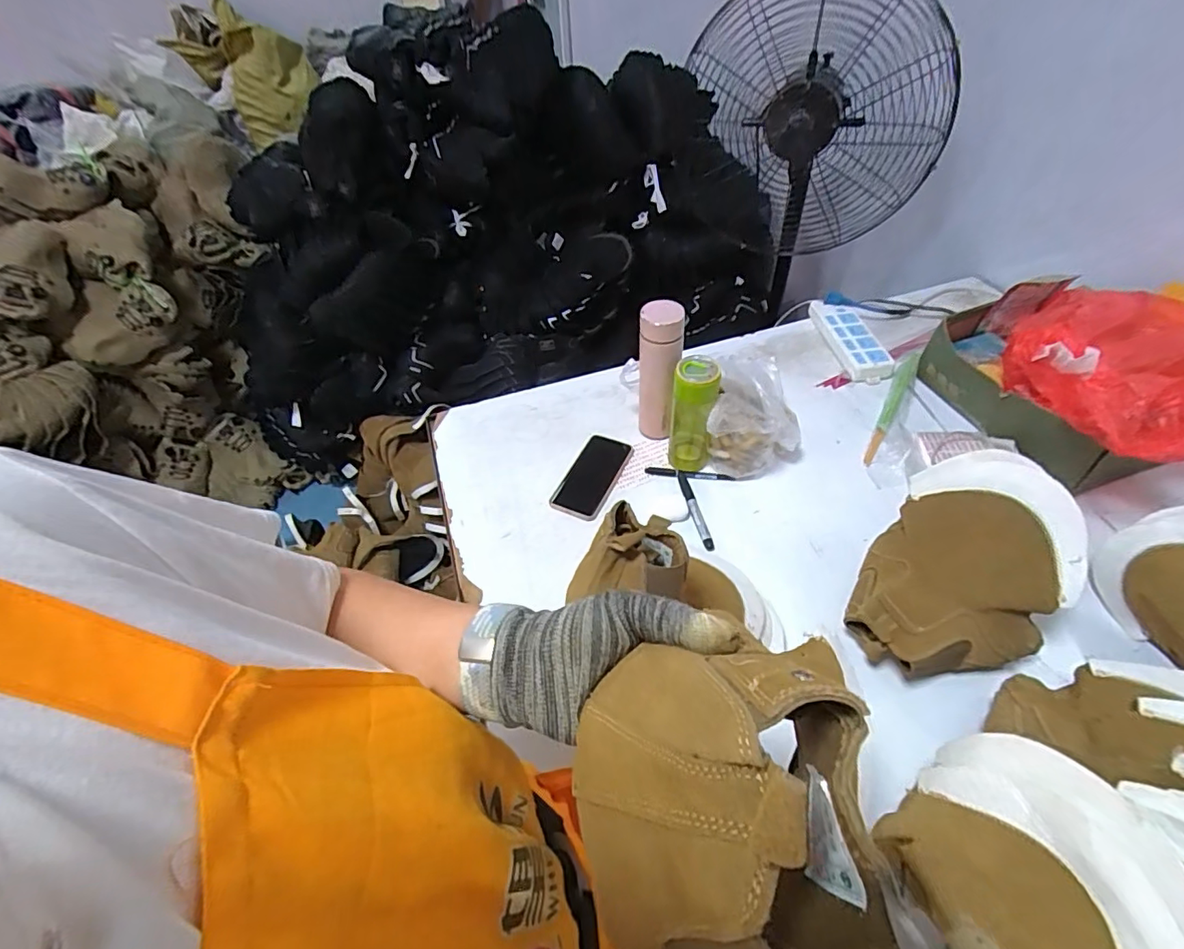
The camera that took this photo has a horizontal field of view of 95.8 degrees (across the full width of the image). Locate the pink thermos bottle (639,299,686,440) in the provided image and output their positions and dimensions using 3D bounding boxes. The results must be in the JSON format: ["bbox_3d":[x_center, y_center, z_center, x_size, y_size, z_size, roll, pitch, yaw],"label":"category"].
[{"bbox_3d":[0.105,-0.154,0.843,0.065,0.236,0.055,4,49,7],"label":"pink thermos bottle"}]

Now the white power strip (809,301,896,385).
[{"bbox_3d":[0.501,-0.267,1.047,0.088,0.033,0.253,-4,49,0],"label":"white power strip"}]

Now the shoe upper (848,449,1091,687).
[{"bbox_3d":[0.431,0.122,0.626,0.179,0.178,0.234,30,57,26],"label":"shoe upper"}]

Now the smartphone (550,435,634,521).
[{"bbox_3d":[0.001,-0.001,0.877,0.085,0.016,0.176,15,45,19],"label":"smartphone"}]

